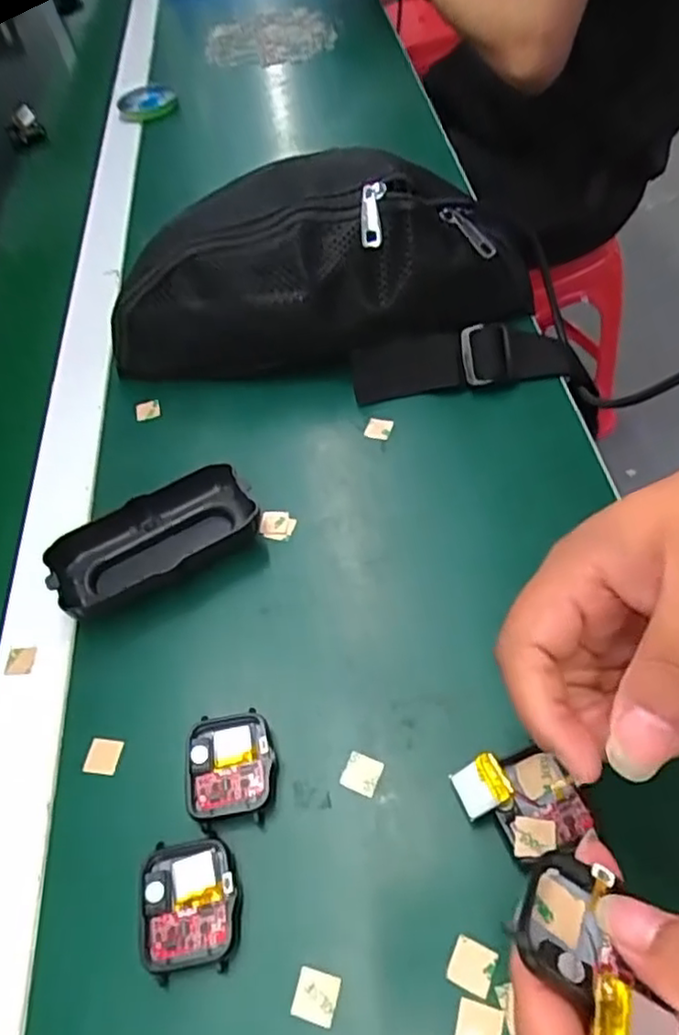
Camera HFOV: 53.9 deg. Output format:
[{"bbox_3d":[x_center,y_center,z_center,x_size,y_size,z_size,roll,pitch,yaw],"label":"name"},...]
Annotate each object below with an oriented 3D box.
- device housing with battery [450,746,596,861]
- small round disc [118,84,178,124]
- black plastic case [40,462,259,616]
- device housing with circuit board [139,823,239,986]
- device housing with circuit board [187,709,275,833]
[{"bbox_3d":[0.074,0.114,0.268,0.047,0.013,0.040,-13,53,-5],"label":"device housing with battery"},{"bbox_3d":[-0.214,-0.464,0.746,0.064,0.018,0.064,-15,53,-2],"label":"small round disc"},{"bbox_3d":[-0.099,0.014,0.360,0.108,0.026,0.055,-30,55,-13],"label":"black plastic case"},{"bbox_3d":[-0.060,0.152,0.265,0.038,0.010,0.048,-10,53,1],"label":"device housing with circuit board"},{"bbox_3d":[-0.048,0.110,0.294,0.038,0.012,0.046,-10,53,2],"label":"device housing with circuit board"}]

